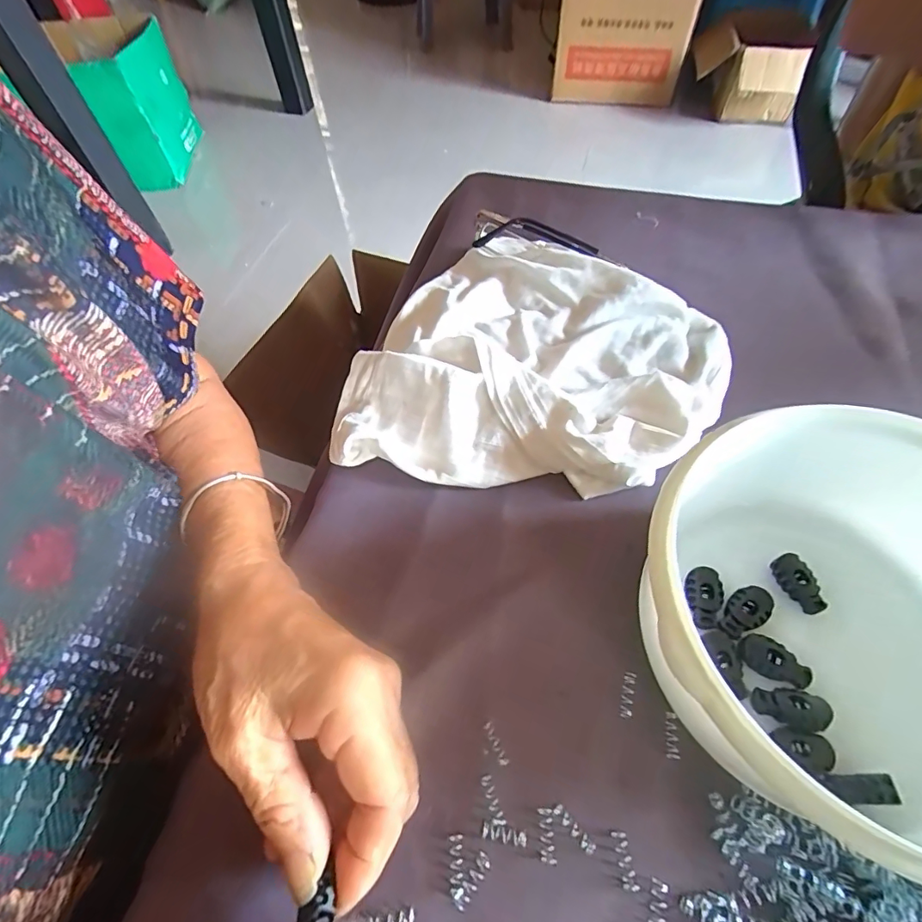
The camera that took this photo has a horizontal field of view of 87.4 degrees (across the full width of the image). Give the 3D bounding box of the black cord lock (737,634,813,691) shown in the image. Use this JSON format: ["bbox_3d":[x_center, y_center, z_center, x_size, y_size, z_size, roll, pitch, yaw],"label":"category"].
[{"bbox_3d":[0.141,0.090,0.217,0.028,0.006,0.015,31,65,23],"label":"black cord lock"}]

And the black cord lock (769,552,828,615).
[{"bbox_3d":[0.163,0.060,0.235,0.013,0.010,0.028,-18,57,-7],"label":"black cord lock"}]

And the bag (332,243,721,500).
[{"bbox_3d":[0.046,-0.061,0.305,0.208,0.040,0.190,19,60,17],"label":"bag"}]

